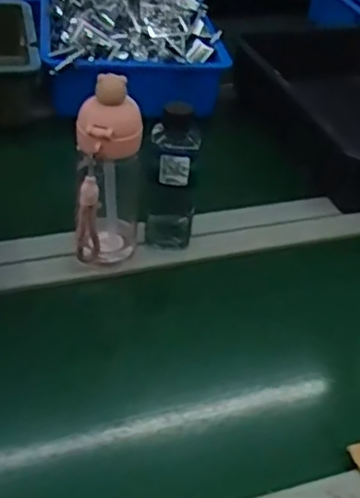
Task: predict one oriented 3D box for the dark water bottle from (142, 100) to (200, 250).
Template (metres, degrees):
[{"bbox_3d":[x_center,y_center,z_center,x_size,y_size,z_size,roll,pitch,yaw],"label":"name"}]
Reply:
[{"bbox_3d":[-0.008,-0.074,0.763,0.056,0.161,0.046,5,38,-2],"label":"dark water bottle"}]

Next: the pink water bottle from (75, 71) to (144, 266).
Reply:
[{"bbox_3d":[-0.070,-0.070,0.702,0.062,0.191,0.065,4,38,-3],"label":"pink water bottle"}]

